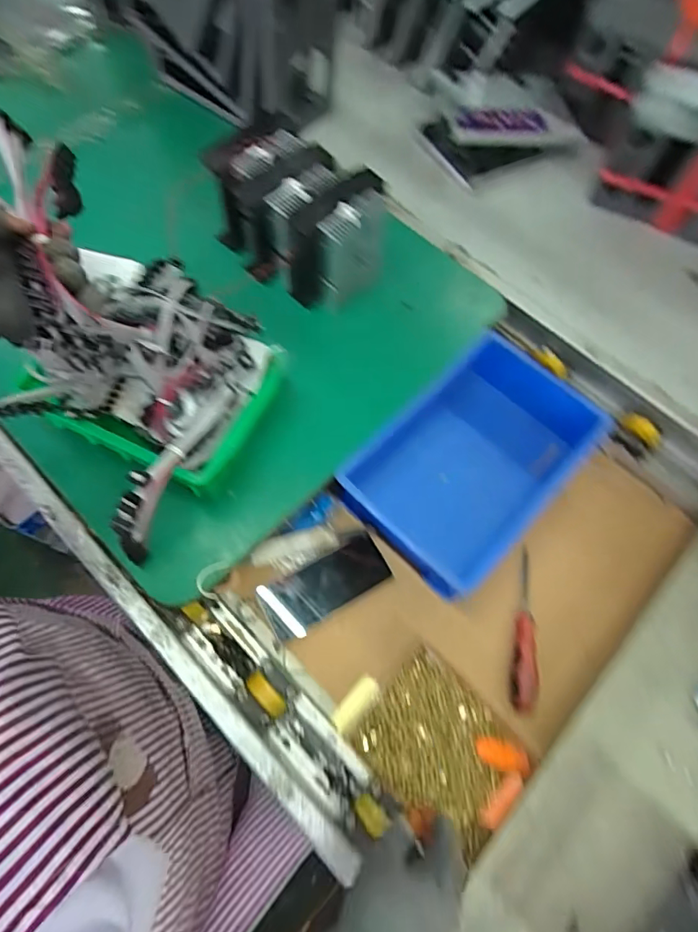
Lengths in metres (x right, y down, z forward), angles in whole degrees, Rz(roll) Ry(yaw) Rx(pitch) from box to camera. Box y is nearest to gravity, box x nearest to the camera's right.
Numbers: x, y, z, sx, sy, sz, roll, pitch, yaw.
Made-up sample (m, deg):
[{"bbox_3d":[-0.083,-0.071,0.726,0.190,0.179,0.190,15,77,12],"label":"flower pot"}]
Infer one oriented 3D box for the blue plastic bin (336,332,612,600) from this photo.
[{"bbox_3d":[0.161,-0.014,0.619,0.215,0.074,0.313,41,71,14],"label":"blue plastic bin"}]

